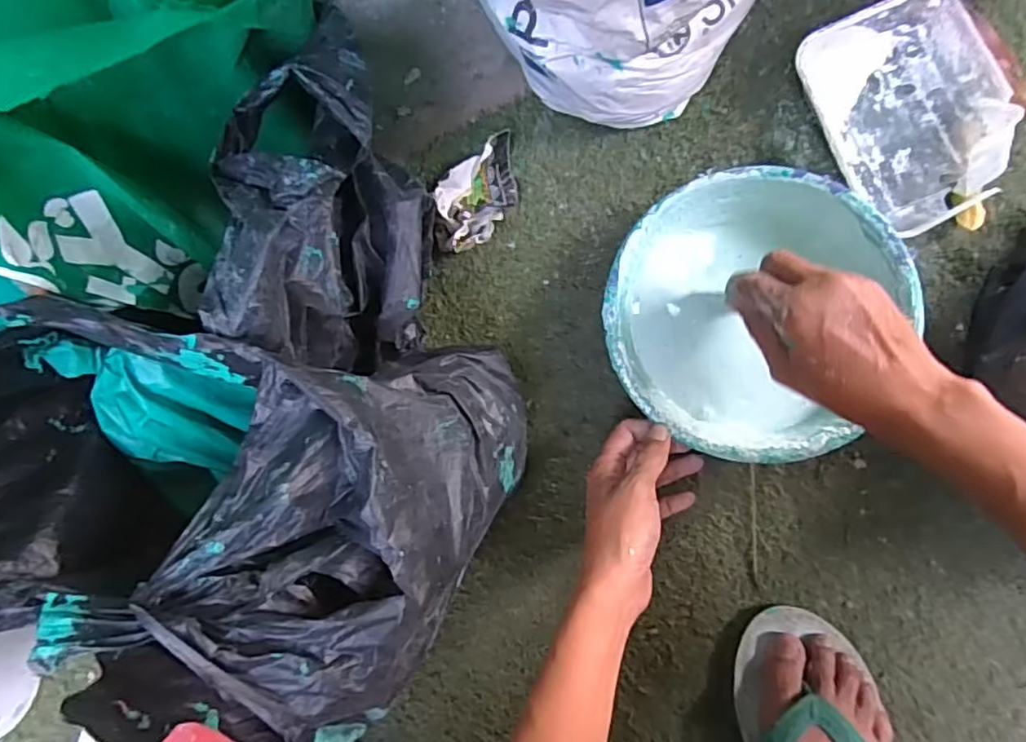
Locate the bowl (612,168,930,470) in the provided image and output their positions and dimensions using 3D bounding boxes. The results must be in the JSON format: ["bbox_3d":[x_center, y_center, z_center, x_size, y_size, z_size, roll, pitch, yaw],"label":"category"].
[{"bbox_3d":[0.164,-0.042,0.457,0.185,0.068,0.195,0,87,8],"label":"bowl"}]

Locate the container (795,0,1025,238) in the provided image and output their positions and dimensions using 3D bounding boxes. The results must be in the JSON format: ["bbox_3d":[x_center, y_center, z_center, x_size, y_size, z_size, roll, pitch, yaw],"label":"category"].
[{"bbox_3d":[0.291,-0.191,0.459,0.109,0.047,0.162,-27,84,5],"label":"container"}]

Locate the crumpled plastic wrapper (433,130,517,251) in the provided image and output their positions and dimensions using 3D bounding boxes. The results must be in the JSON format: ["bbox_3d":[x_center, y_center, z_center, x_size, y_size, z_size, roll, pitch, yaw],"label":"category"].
[{"bbox_3d":[-0.027,-0.140,0.500,0.048,0.044,0.098,31,91,8],"label":"crumpled plastic wrapper"}]

